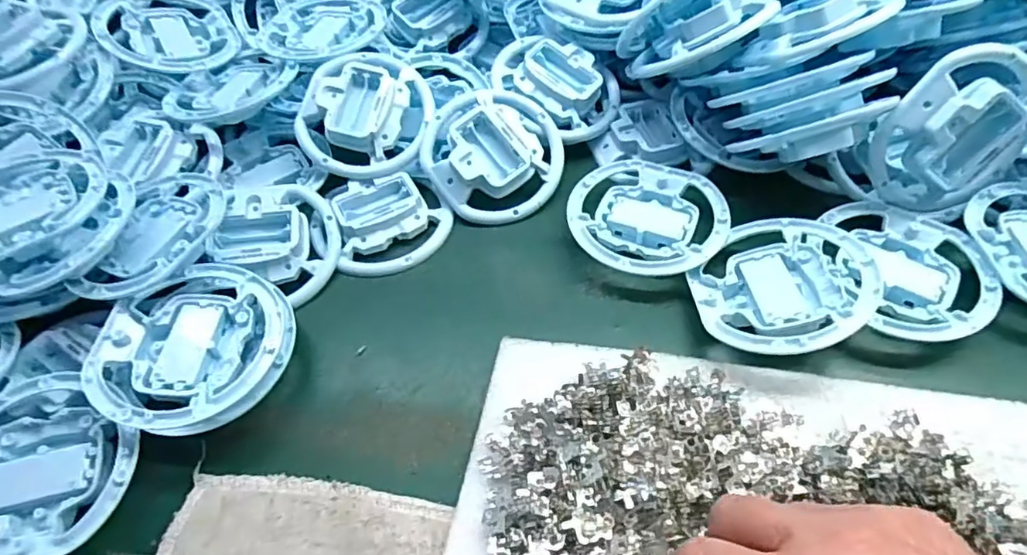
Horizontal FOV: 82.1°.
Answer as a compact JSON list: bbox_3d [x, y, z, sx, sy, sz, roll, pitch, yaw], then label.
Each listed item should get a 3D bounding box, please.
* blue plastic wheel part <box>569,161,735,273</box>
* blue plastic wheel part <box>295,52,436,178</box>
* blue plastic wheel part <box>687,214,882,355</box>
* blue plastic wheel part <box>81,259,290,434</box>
[{"bbox_3d":[0.090,-0.041,0.401,0.102,0.018,0.096,-3,53,3],"label":"blue plastic wheel part"},{"bbox_3d":[-0.110,-0.124,0.443,0.091,0.036,0.102,21,73,-8],"label":"blue plastic wheel part"},{"bbox_3d":[0.160,0.005,0.354,0.098,0.016,0.102,-14,40,12],"label":"blue plastic wheel part"},{"bbox_3d":[-0.186,0.037,0.340,0.098,0.015,0.106,-2,53,3],"label":"blue plastic wheel part"}]

